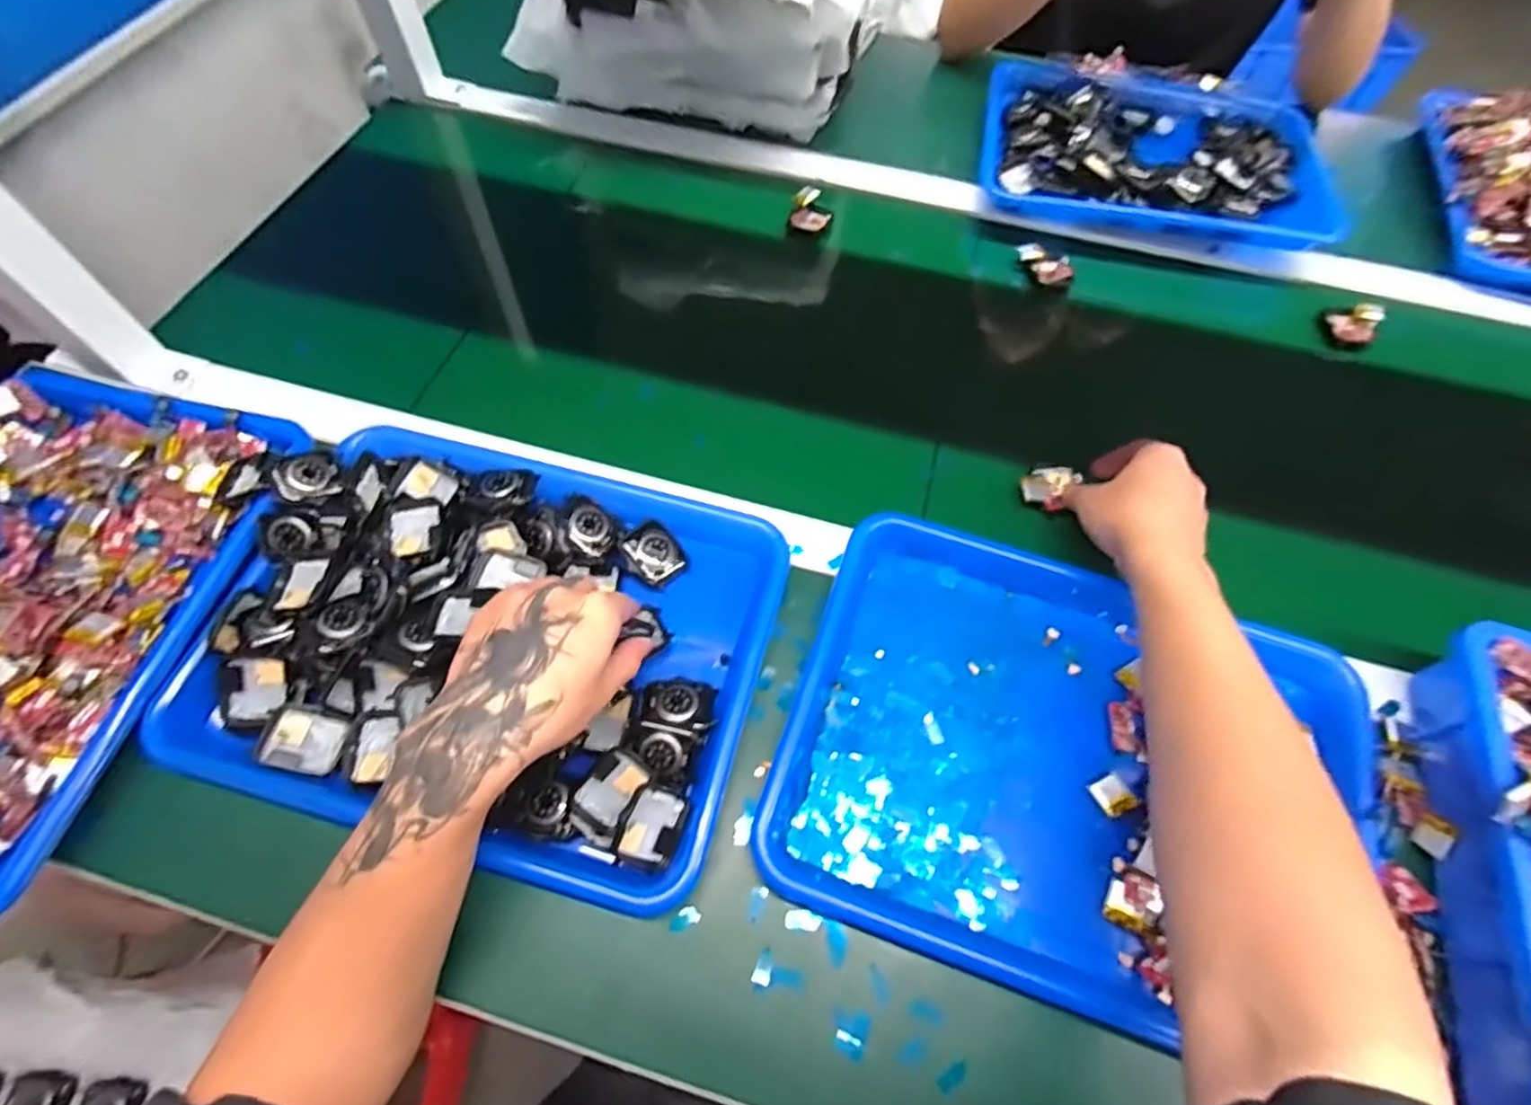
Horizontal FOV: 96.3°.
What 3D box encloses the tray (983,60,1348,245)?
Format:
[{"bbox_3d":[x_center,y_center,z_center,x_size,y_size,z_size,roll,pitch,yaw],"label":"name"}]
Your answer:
[{"bbox_3d":[0.391,-0.409,0.703,0.327,0.059,0.241,12,64,4],"label":"tray"}]

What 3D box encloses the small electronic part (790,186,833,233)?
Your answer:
[{"bbox_3d":[0.046,-0.337,0.672,0.038,0.022,0.041,6,63,1],"label":"small electronic part"}]

